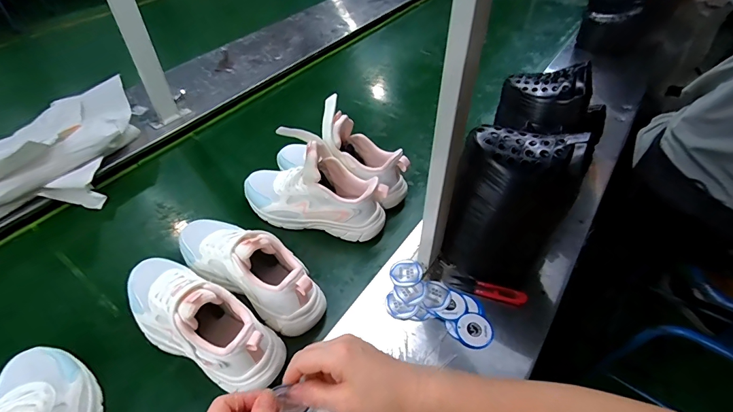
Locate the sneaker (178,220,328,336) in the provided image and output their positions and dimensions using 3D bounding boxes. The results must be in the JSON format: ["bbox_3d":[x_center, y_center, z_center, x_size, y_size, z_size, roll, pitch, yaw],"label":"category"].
[{"bbox_3d":[-0.174,0.084,0.546,0.248,0.119,0.084,26,52,22],"label":"sneaker"}]

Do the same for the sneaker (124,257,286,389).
[{"bbox_3d":[-0.228,0.139,0.495,0.255,0.125,0.085,24,51,21],"label":"sneaker"}]

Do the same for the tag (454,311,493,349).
[{"bbox_3d":[0.143,0.163,0.507,0.047,0.007,0.049,0,47,0],"label":"tag"}]

